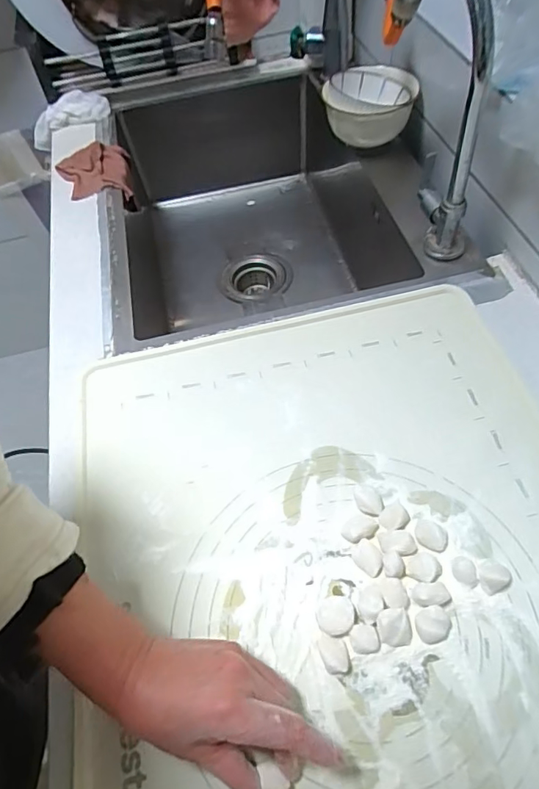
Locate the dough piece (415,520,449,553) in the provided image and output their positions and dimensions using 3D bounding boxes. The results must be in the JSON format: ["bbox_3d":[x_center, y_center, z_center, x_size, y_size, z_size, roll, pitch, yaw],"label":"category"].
[{"bbox_3d":[0.137,0.117,0.423,0.028,0.009,0.025,21,61,18],"label":"dough piece"}]

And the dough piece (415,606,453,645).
[{"bbox_3d":[0.126,0.176,0.385,0.028,0.015,0.024,-10,56,-2],"label":"dough piece"}]

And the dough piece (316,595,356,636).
[{"bbox_3d":[0.052,0.173,0.393,0.029,0.011,0.029,-2,56,3],"label":"dough piece"}]

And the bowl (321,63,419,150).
[{"bbox_3d":[0.144,-0.413,0.729,0.125,0.075,0.125,-2,56,3],"label":"bowl"}]

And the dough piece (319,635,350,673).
[{"bbox_3d":[0.049,0.195,0.379,0.019,0.011,0.028,-20,57,-9],"label":"dough piece"}]

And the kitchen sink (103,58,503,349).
[{"bbox_3d":[-0.024,-0.270,0.844,0.491,0.236,0.657,-12,56,-2],"label":"kitchen sink"}]

